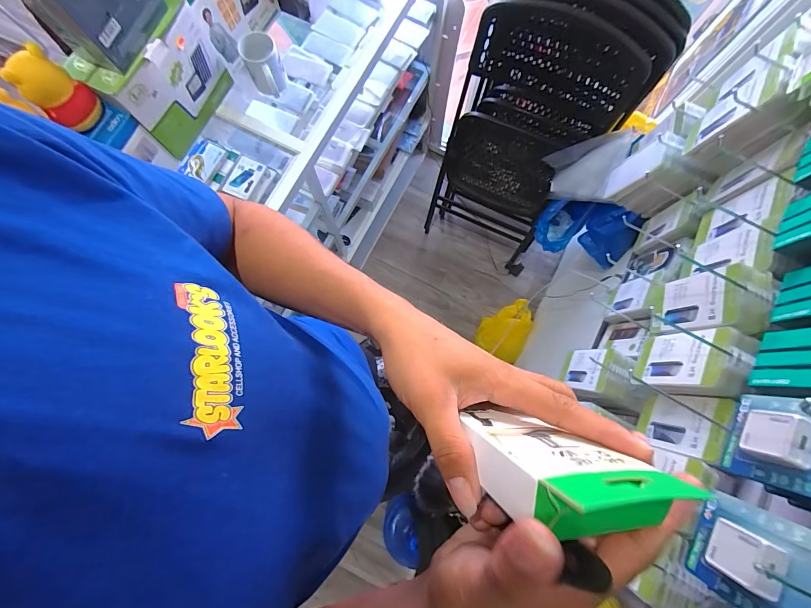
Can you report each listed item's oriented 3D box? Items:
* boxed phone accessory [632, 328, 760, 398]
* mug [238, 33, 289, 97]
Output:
[{"bbox_3d":[0.431,0.092,0.543,0.039,0.175,0.093,27,80,4],"label":"boxed phone accessory"},{"bbox_3d":[-0.318,-0.538,0.810,0.076,0.078,0.111,-20,80,-4],"label":"mug"}]

